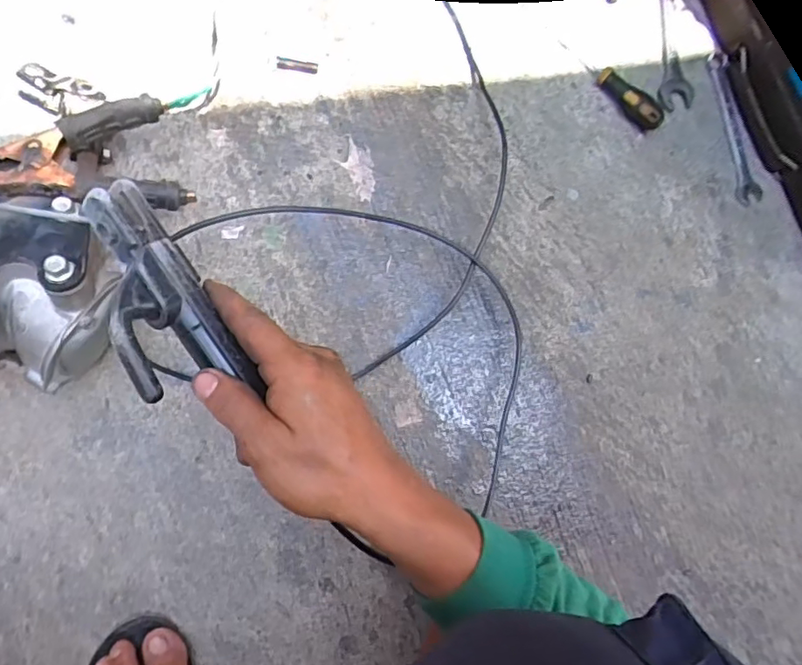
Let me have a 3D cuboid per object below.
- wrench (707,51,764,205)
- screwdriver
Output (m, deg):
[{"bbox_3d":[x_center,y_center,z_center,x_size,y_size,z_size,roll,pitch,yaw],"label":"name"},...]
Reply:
[{"bbox_3d":[0.357,-0.221,0.592,0.027,0.007,0.168,-8,84,-5],"label":"wrench"},{"bbox_3d":[0.211,-0.251,0.551,0.018,0.026,0.126,-43,88,-8],"label":"screwdriver"}]

